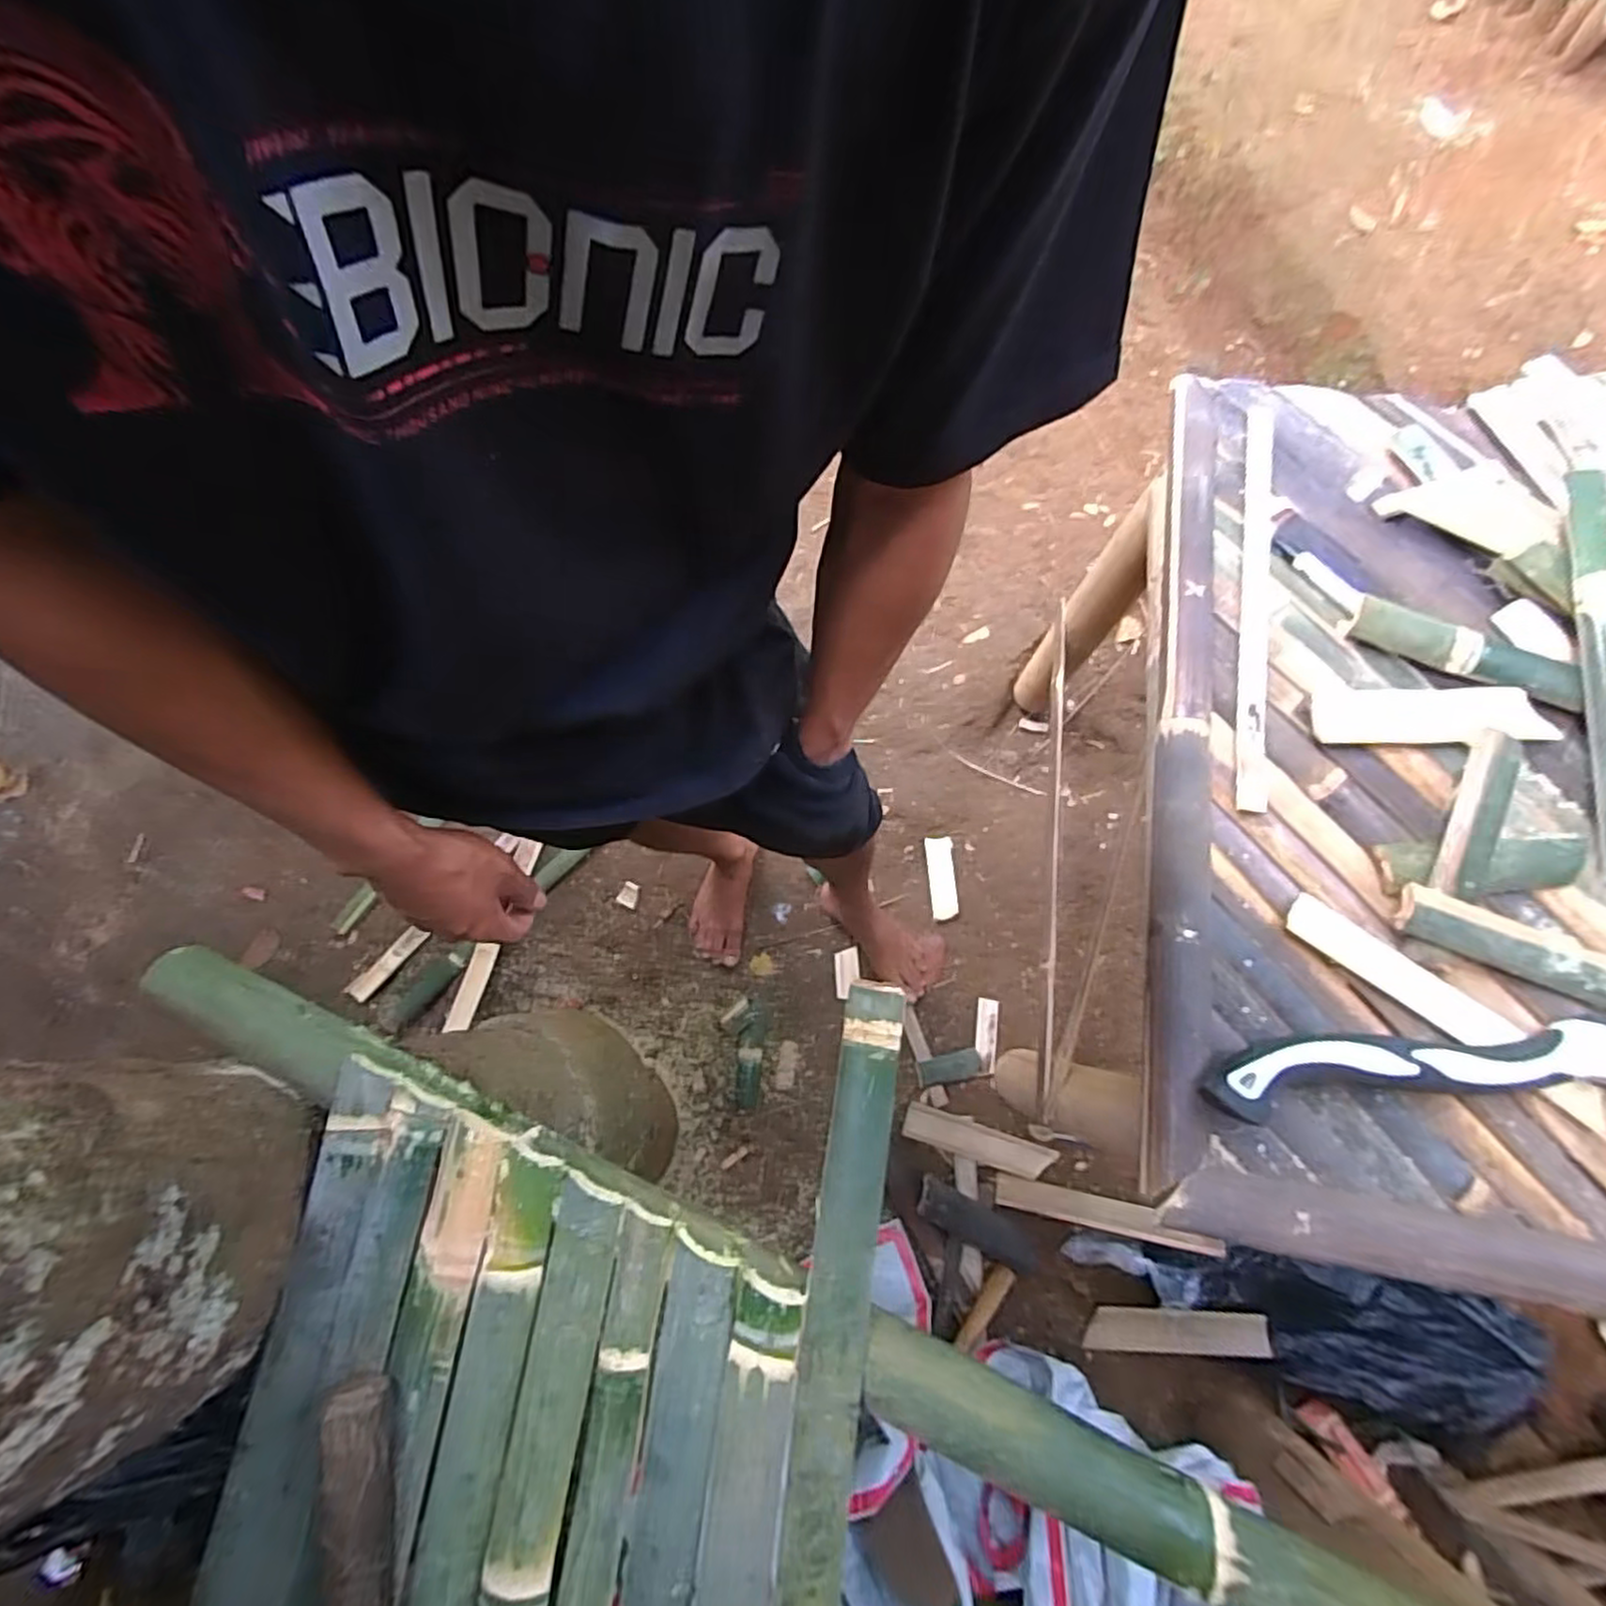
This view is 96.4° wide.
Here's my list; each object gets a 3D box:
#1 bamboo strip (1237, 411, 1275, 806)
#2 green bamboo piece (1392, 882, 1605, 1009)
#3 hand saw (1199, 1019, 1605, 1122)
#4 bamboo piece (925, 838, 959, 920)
[{"bbox_3d":[0.421,-0.201,0.669,0.028,0.008,0.432,12,73,4],"label":"bamboo strip"},{"bbox_3d":[0.576,0.122,0.556,0.221,0.020,0.042,22,74,7],"label":"green bamboo piece"},{"bbox_3d":[0.598,0.203,0.525,0.594,0.037,0.082,3,73,1],"label":"hand saw"},{"bbox_3d":[0.241,0.130,1.258,0.048,0.021,0.149,1,73,0],"label":"bamboo piece"}]

